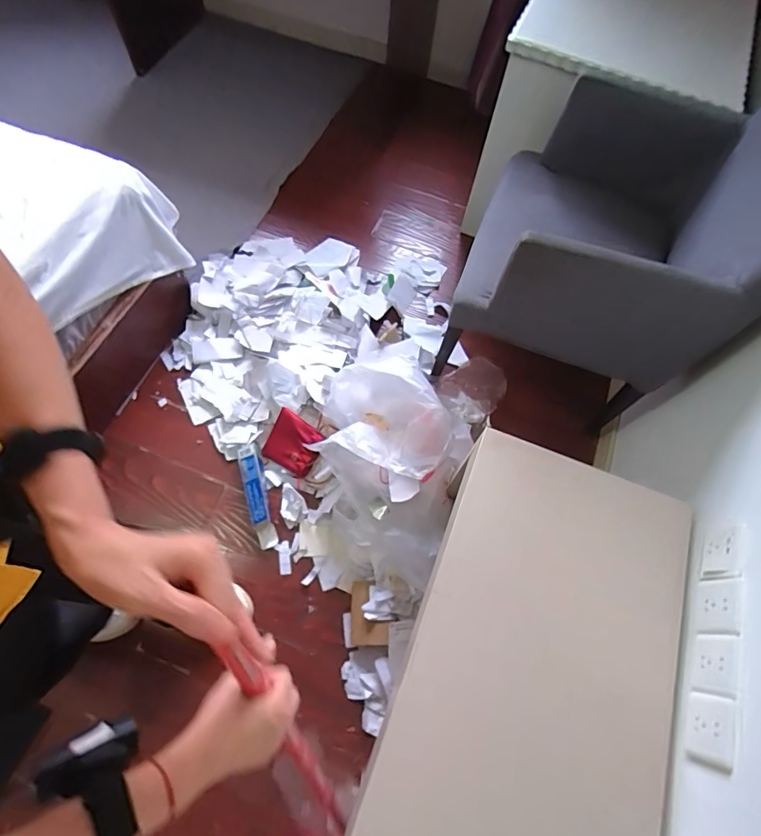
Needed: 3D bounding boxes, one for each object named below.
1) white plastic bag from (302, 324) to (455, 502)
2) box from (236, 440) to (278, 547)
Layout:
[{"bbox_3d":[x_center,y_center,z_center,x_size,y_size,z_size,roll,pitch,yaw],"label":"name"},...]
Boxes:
[{"bbox_3d":[0.016,0.005,1.193,0.336,0.168,0.373,26,68,8],"label":"white plastic bag"},{"bbox_3d":[-0.339,0.212,1.262,0.056,0.043,0.290,-16,68,-9],"label":"box"}]

